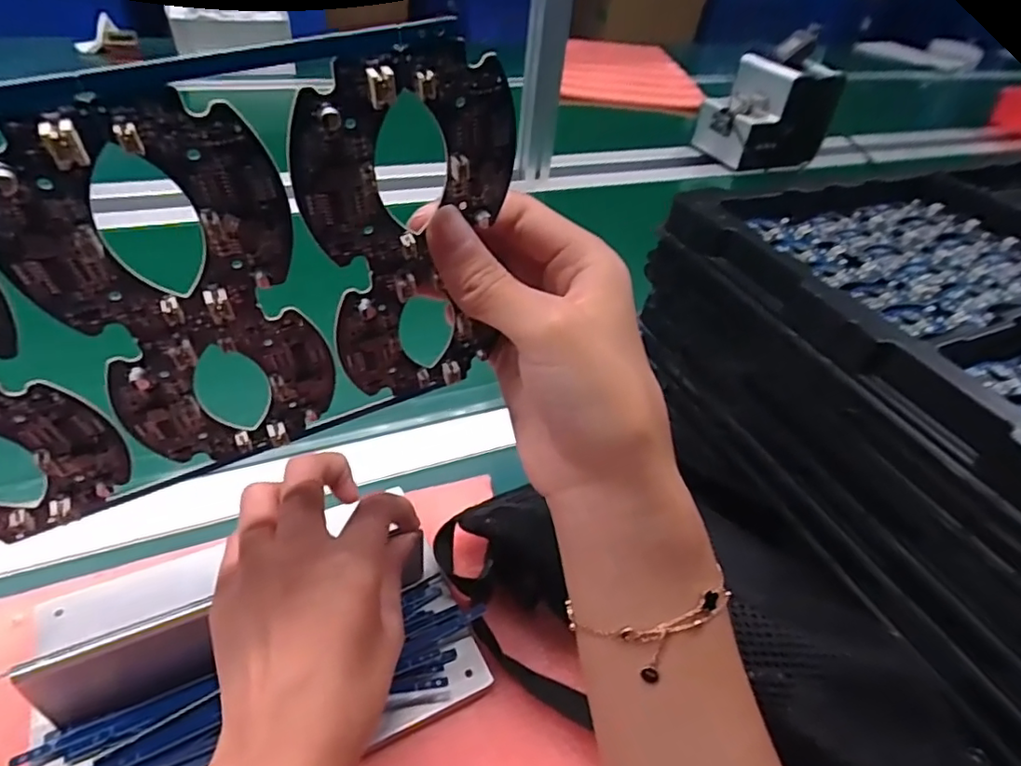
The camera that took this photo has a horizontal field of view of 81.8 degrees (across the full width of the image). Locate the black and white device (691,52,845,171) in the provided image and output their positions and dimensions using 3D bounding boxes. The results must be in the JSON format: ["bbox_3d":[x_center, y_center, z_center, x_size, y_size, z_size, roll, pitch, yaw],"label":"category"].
[{"bbox_3d":[0.452,-0.476,1.040,0.176,0.142,0.144,-16,46,-25],"label":"black and white device"}]

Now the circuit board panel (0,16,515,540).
[{"bbox_3d":[-0.091,-0.018,0.172,0.196,0.136,0.007,-21,54,-19],"label":"circuit board panel"}]

